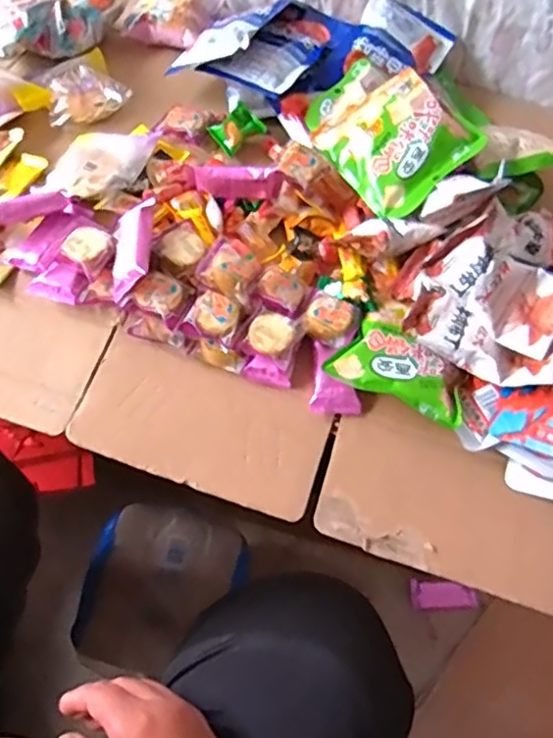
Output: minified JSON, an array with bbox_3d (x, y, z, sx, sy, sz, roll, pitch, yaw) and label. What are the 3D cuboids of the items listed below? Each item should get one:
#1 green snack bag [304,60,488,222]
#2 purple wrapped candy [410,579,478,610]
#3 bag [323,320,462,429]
[{"bbox_3d":[0.109,-0.258,0.627,0.125,0.033,0.200,-38,62,7],"label":"green snack bag"},{"bbox_3d":[0.260,0.352,0.914,0.100,0.011,0.042,4,57,0],"label":"purple wrapped candy"},{"bbox_3d":[0.112,0.003,0.521,0.117,0.021,0.068,30,61,13],"label":"bag"}]

